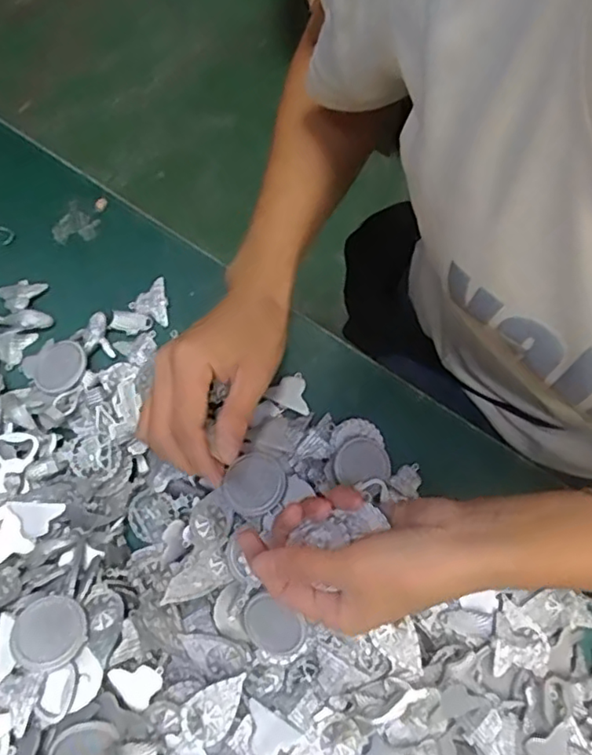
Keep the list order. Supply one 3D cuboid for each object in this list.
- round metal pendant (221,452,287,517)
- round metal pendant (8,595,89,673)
[{"bbox_3d":[-0.027,0.069,0.388,0.039,0.006,0.042,0,54,0],"label":"round metal pendant"},{"bbox_3d":[-0.140,0.144,0.338,0.040,0.004,0.039,3,56,-4],"label":"round metal pendant"}]

